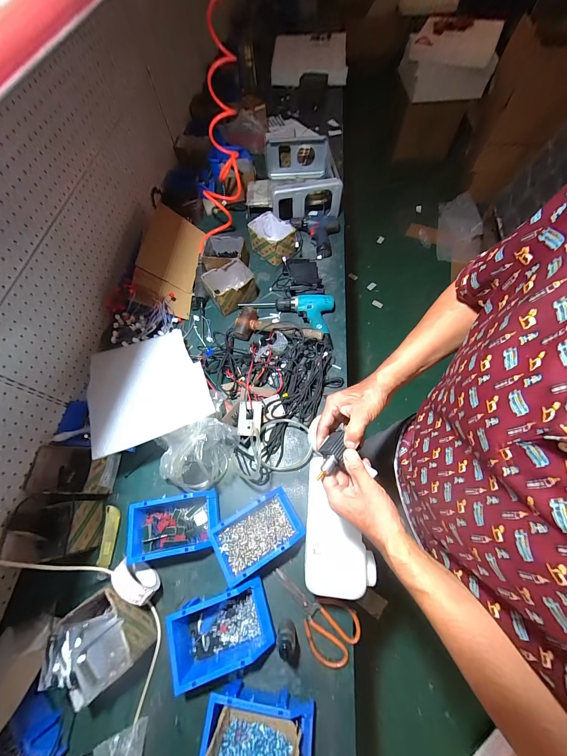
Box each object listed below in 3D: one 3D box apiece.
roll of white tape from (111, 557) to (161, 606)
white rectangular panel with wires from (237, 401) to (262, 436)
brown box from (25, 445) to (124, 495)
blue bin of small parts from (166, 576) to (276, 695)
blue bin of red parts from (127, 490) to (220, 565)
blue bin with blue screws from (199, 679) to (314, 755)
[{"bbox_3d":[-0.303,0.419,0.555,0.041,0.083,0.092,-43,70,-15],"label":"roll of white tape"},{"bbox_3d":[-0.087,0.105,0.695,0.059,0.018,0.087,1,66,3],"label":"white rectangular panel with wires"},{"bbox_3d":[-0.503,0.225,0.653,0.158,0.105,0.104,1,66,4],"label":"brown box"},{"bbox_3d":[-0.124,0.494,0.527,0.189,0.084,0.118,-18,66,-5],"label":"blue bin of small parts"},{"bbox_3d":[-0.243,0.335,0.606,0.194,0.078,0.124,-10,65,-1],"label":"blue bin of red parts"},{"bbox_3d":[-0.042,0.616,0.445,0.183,0.128,0.112,7,66,6],"label":"blue bin with blue screws"}]

